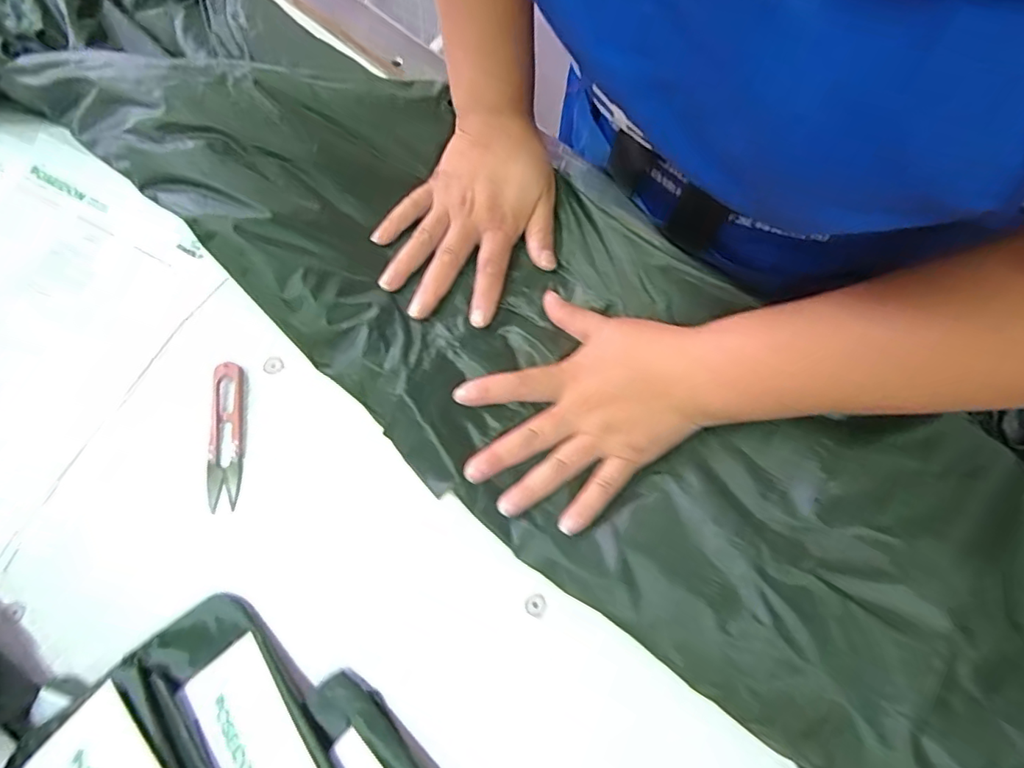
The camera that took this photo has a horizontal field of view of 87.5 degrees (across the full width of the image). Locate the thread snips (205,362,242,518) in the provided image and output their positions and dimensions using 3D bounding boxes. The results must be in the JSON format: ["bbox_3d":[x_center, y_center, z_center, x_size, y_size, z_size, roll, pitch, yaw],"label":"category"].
[{"bbox_3d":[-0.197,0.035,0.366,0.022,0.015,0.097,-4,72,-2],"label":"thread snips"}]

